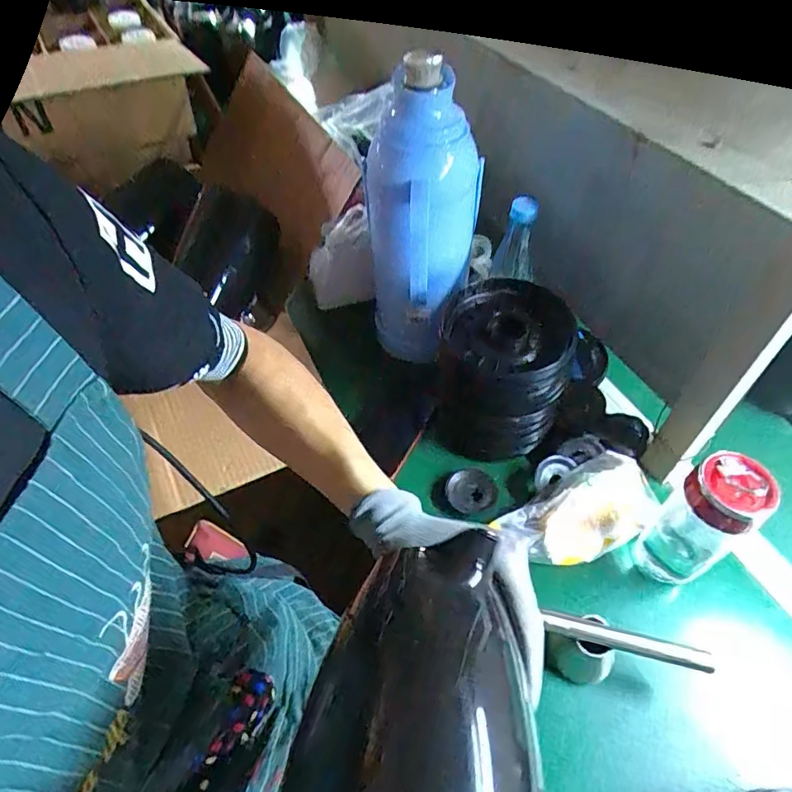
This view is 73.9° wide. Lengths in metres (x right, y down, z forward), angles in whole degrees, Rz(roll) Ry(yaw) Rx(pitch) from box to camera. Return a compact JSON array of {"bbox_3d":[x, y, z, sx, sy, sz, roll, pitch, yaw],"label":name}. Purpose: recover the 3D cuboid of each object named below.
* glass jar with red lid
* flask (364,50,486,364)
[{"bbox_3d":[0.300,0.129,0.522,0.057,0.173,0.062,0,50,0],"label":"glass jar with red lid"},{"bbox_3d":[0.027,-0.185,0.621,0.113,0.340,0.135,-5,50,-4],"label":"flask"}]

